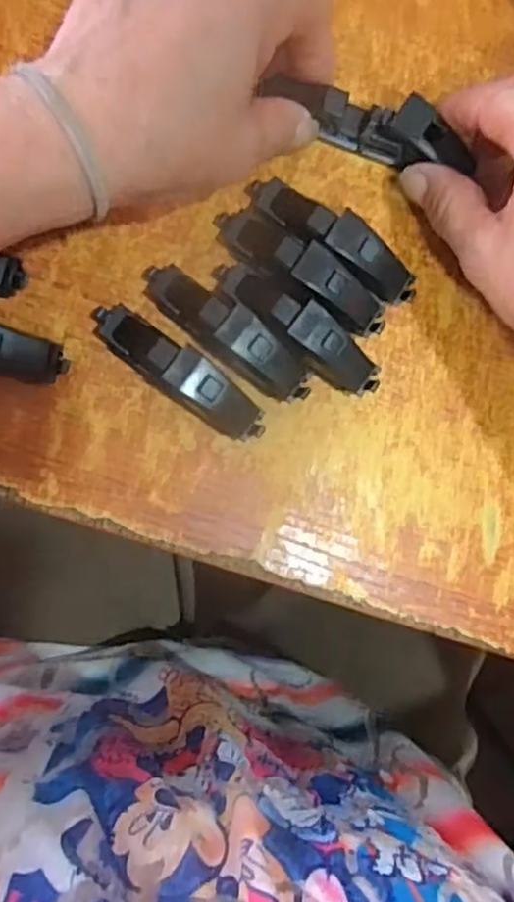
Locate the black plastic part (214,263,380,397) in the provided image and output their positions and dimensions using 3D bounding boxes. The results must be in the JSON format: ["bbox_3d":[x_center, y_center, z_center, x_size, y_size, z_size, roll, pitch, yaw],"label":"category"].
[{"bbox_3d":[0.018,-0.052,0.296,0.082,0.022,0.023,31,86,-7],"label":"black plastic part"}]

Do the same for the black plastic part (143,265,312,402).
[{"bbox_3d":[-0.012,-0.050,0.290,0.081,0.025,0.021,36,85,-7],"label":"black plastic part"}]

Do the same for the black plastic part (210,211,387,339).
[{"bbox_3d":[0.020,-0.076,0.297,0.082,0.023,0.020,35,85,-7],"label":"black plastic part"}]

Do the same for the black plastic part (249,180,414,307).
[{"bbox_3d":[0.033,-0.090,0.299,0.082,0.024,0.018,33,86,-7],"label":"black plastic part"}]

